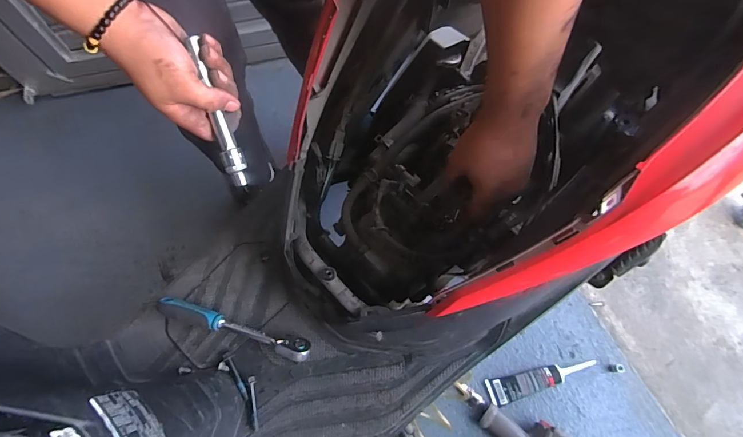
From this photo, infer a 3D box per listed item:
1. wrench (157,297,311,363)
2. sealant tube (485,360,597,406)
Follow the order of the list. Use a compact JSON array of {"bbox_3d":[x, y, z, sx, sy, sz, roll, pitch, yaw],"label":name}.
[{"bbox_3d":[-0.204,0.161,0.571,0.237,0.032,0.032,16,70,5],"label":"wrench"},{"bbox_3d":[0.377,0.352,0.848,0.251,0.037,0.056,-11,71,-6],"label":"sealant tube"}]

